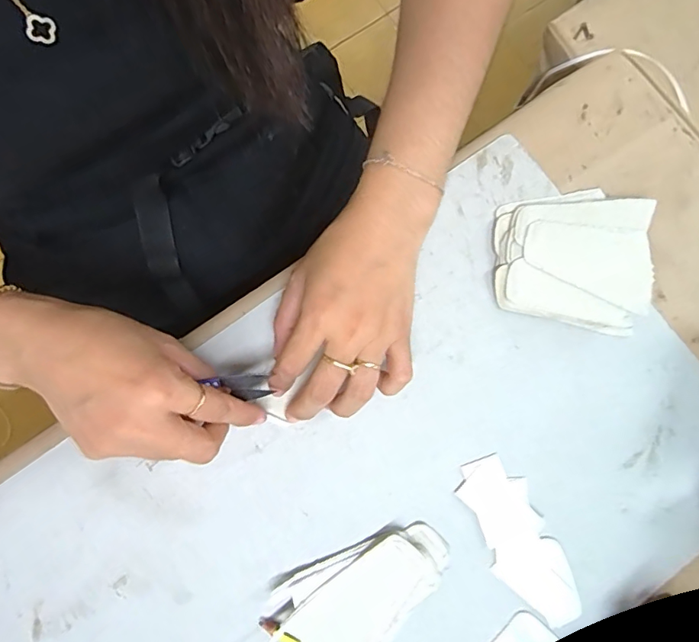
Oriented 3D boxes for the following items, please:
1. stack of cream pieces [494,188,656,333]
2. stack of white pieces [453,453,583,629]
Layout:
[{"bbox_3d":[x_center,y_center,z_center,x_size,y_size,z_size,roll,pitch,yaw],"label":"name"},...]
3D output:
[{"bbox_3d":[0.153,-0.046,0.331,0.100,0.021,0.093,10,81,2],"label":"stack of cream pieces"},{"bbox_3d":[0.109,0.142,0.311,0.042,0.008,0.109,-25,82,-4],"label":"stack of white pieces"}]

